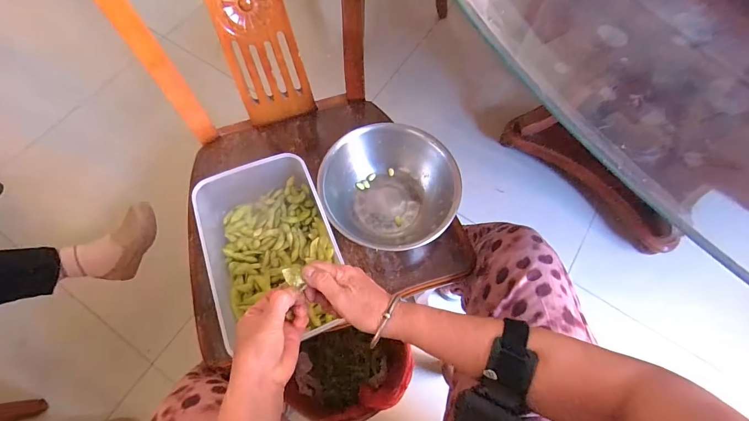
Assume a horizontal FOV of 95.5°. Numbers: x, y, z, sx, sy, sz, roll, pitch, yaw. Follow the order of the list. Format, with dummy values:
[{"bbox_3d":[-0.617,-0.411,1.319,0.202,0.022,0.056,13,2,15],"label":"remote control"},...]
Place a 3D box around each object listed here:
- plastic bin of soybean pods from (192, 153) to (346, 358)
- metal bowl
[{"bbox_3d":[-0.143,0.059,0.498,0.166,0.089,0.263,-22,71,-10],"label":"plastic bin of soybean pods"},{"bbox_3d":[0.020,-0.026,0.548,0.205,0.096,0.191,0,69,-1],"label":"metal bowl"}]

